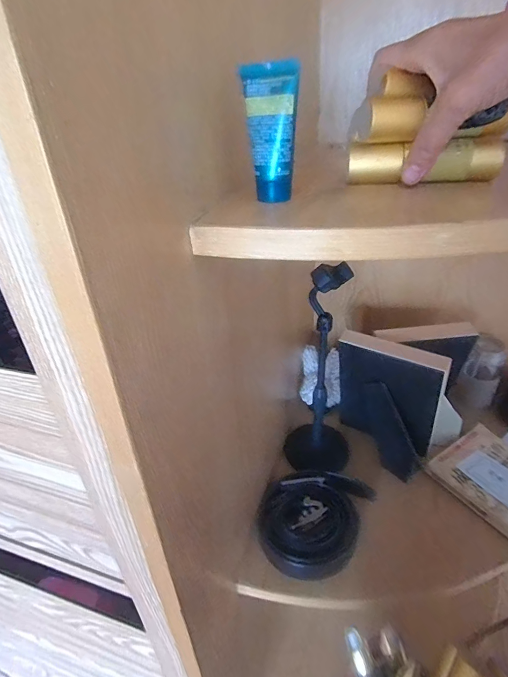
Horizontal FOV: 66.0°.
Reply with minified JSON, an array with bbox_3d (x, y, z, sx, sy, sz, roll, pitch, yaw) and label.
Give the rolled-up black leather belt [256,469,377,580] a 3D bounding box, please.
[{"bbox_3d":[0.083,0.261,0.581,0.144,0.045,0.165,14,36,25],"label":"rolled-up black leather belt"}]

